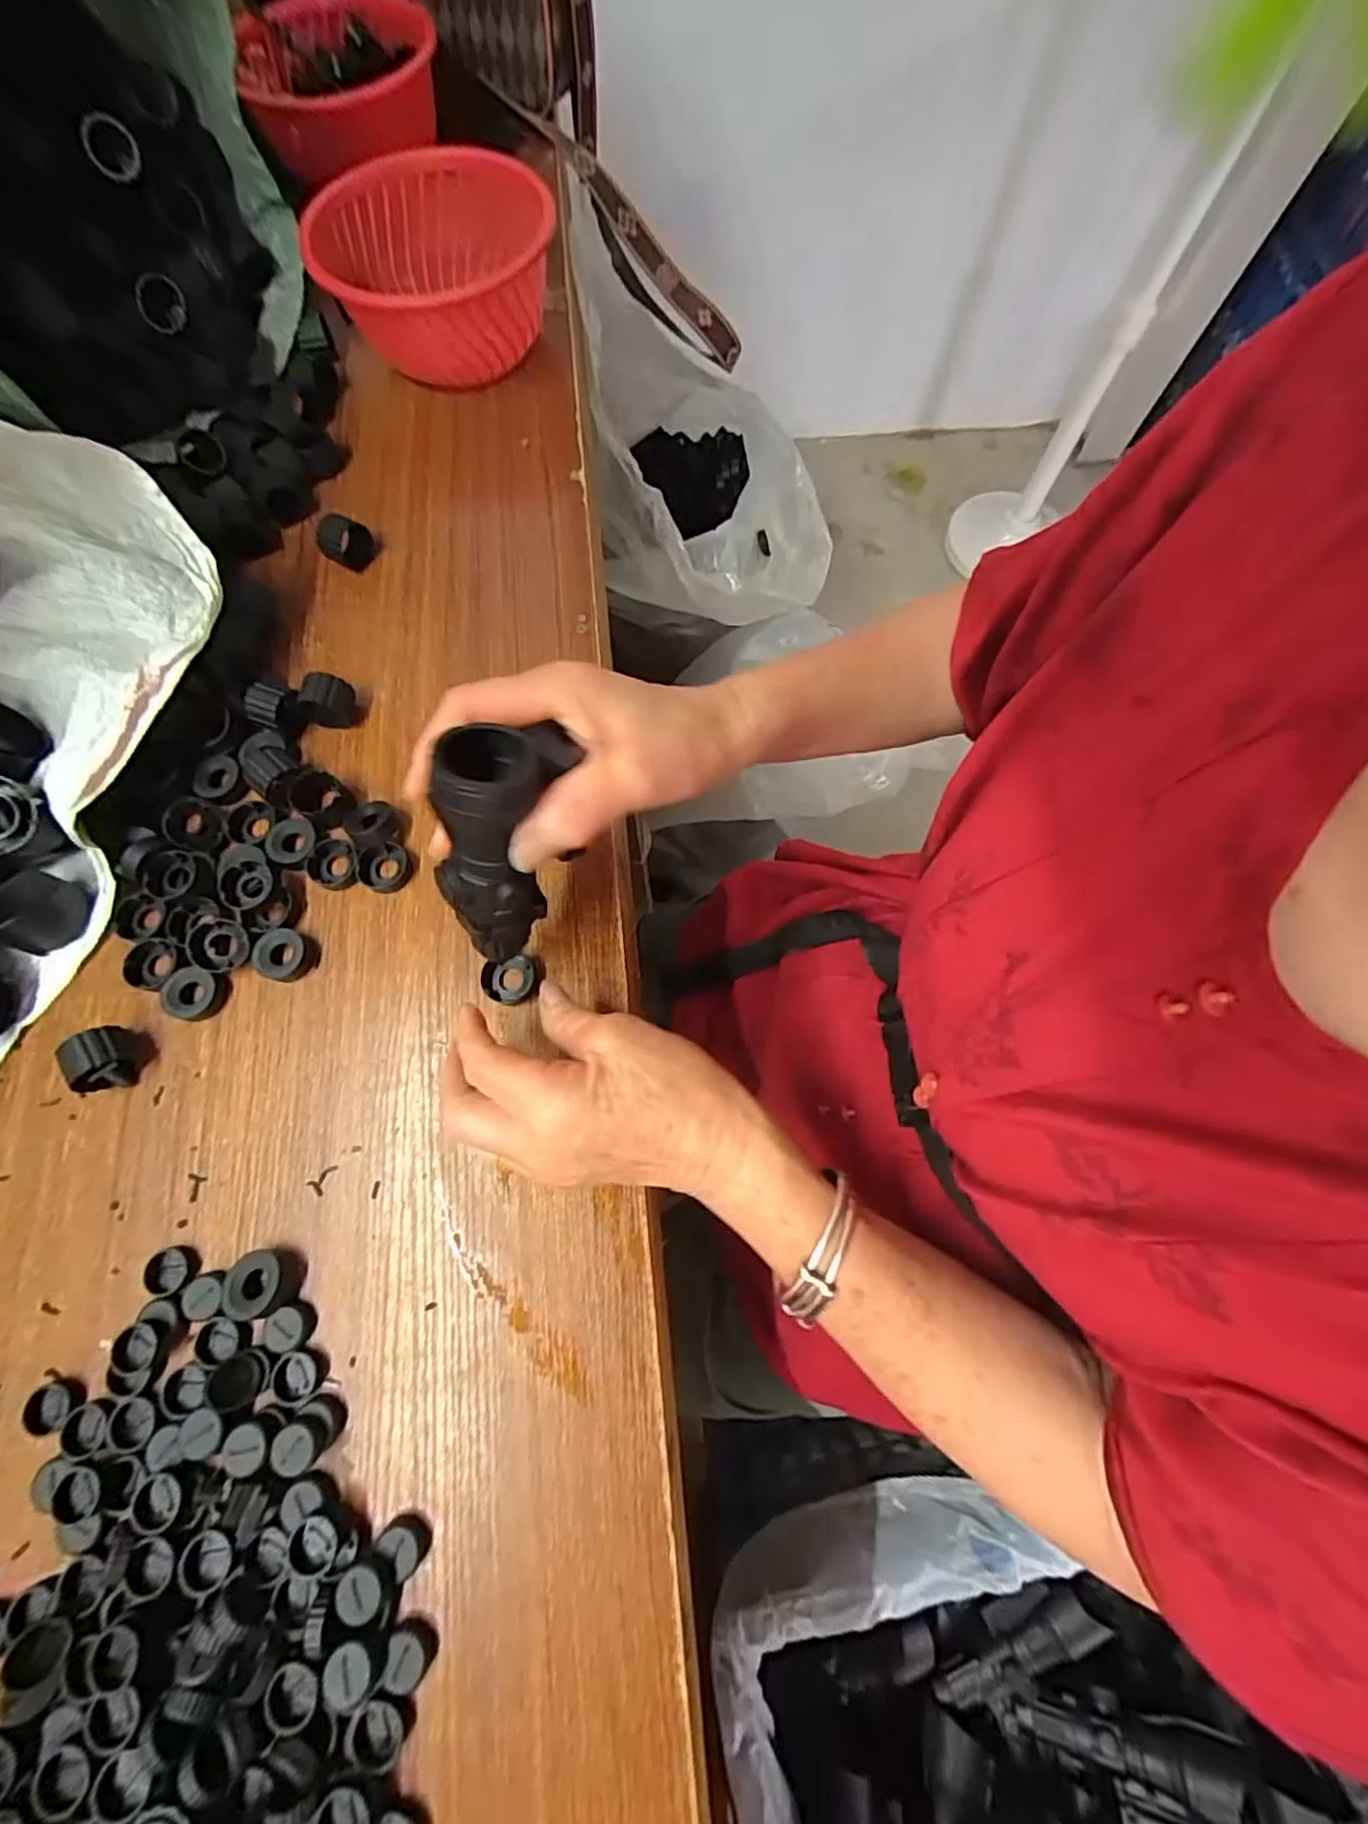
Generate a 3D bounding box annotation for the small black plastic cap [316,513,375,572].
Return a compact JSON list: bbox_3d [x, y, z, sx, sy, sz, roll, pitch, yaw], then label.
[{"bbox_3d":[-0.243,-0.265,0.458,0.030,0.027,0.023,19,73,8],"label":"small black plastic cap"}]

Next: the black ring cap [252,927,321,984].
[{"bbox_3d":[-0.232,0.025,0.371,0.029,0.012,0.029,0,71,1],"label":"black ring cap"}]

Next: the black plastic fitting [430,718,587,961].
[{"bbox_3d":[-0.079,-0.023,0.284,0.041,0.111,0.053,21,41,8],"label":"black plastic fitting"}]

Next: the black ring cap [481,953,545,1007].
[{"bbox_3d":[-0.098,0.038,0.366,0.033,0.010,0.028,-20,72,-5],"label":"black ring cap"}]

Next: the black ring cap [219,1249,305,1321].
[{"bbox_3d":[-0.210,0.183,0.317,0.031,0.015,0.028,5,71,3],"label":"black ring cap"}]

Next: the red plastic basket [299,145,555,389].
[{"bbox_3d":[-0.192,-0.496,0.510,0.175,0.084,0.173,-5,72,-2],"label":"red plastic basket"}]

